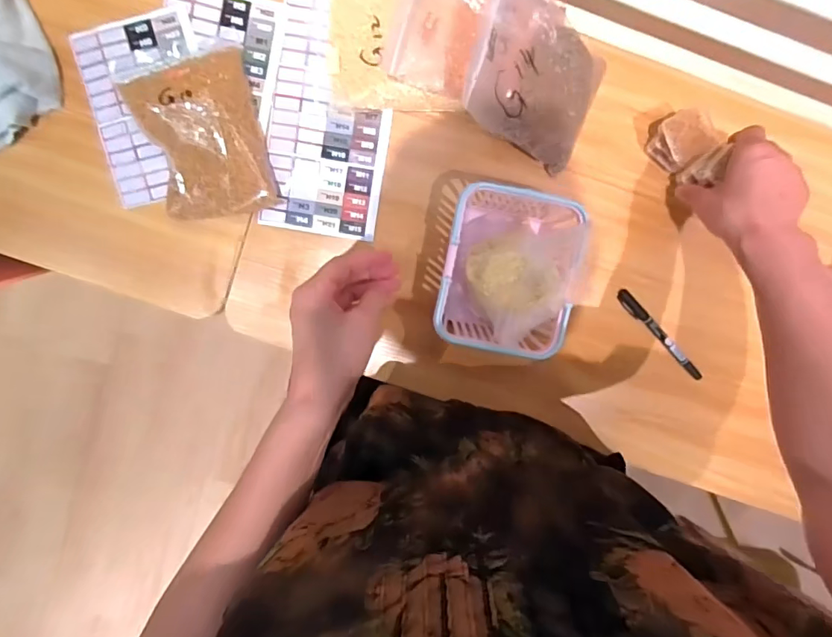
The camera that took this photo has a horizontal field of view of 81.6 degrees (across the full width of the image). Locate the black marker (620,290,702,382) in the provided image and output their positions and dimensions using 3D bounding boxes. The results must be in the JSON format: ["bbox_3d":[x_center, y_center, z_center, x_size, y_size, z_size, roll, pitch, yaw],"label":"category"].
[{"bbox_3d":[0.284,0.020,0.558,0.140,0.008,0.016,45,95,-5],"label":"black marker"}]

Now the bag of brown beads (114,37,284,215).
[{"bbox_3d":[-0.231,-0.199,0.517,0.122,0.041,0.185,-15,97,2],"label":"bag of brown beads"}]

